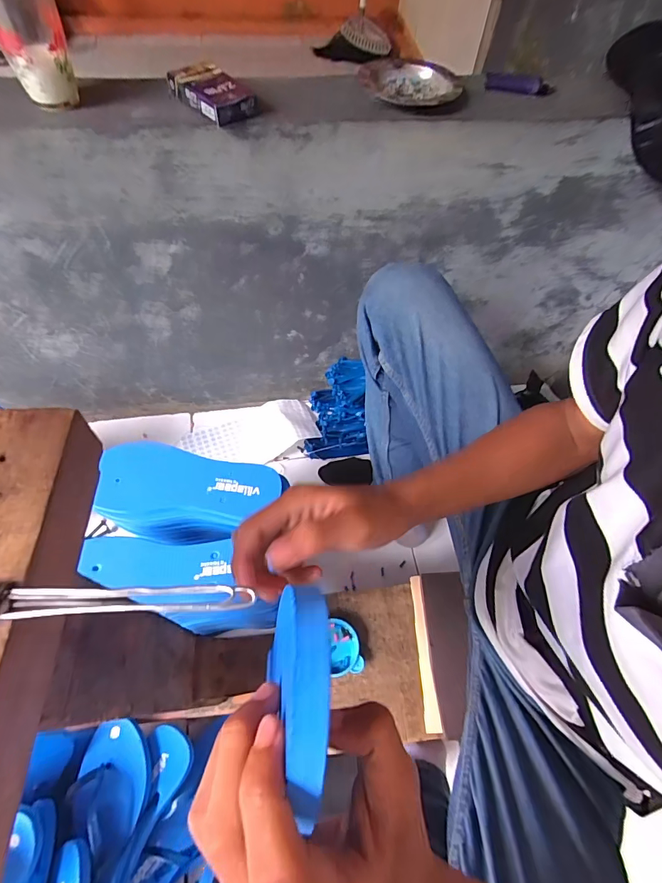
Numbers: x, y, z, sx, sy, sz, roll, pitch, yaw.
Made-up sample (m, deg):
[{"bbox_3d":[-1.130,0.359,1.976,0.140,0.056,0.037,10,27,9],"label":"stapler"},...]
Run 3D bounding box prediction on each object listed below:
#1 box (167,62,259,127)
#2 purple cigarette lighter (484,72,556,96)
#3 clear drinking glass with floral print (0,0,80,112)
[{"bbox_3d":[-0.131,-0.386,0.463,0.099,0.023,0.055,41,67,17],"label":"box"},{"bbox_3d":[0.234,-0.443,0.517,0.085,0.016,0.019,9,61,1],"label":"purple cigarette lighter"},{"bbox_3d":[-0.304,-0.410,0.425,0.065,0.094,0.075,-23,65,-15],"label":"clear drinking glass with floral print"}]

